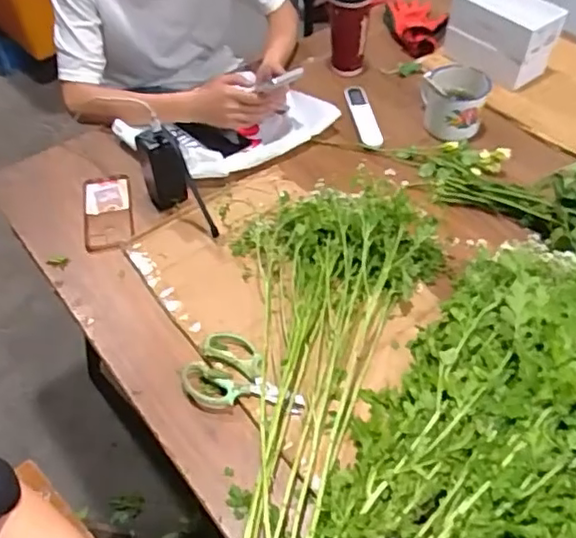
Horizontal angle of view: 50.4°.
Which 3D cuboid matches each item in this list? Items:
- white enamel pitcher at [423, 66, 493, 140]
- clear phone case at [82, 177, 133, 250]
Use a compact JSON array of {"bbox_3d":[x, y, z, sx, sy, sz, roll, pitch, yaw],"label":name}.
[{"bbox_3d":[0.304,-0.304,1.126,0.113,0.096,0.117,11,50,11],"label":"white enamel pitcher"},{"bbox_3d":[-0.302,-0.098,1.018,0.077,0.017,0.170,-10,49,-7],"label":"clear phone case"}]

